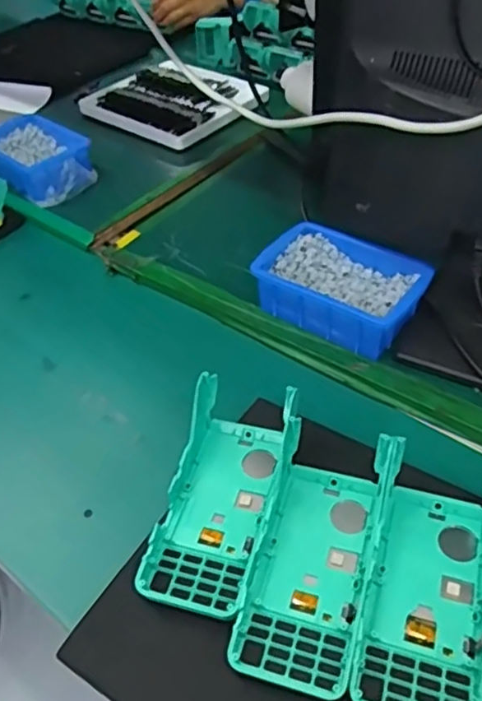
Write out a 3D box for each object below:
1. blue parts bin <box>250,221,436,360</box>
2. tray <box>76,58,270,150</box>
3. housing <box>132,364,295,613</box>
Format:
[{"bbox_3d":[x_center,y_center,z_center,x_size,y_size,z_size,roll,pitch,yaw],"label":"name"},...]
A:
[{"bbox_3d":[0.097,-0.063,0.580,0.146,0.049,0.104,25,52,26],"label":"blue parts bin"},{"bbox_3d":[-0.095,-0.386,0.929,0.226,0.029,0.209,36,61,30],"label":"tray"},{"bbox_3d":[-0.017,0.097,0.438,0.078,0.048,0.159,12,47,15],"label":"housing"}]

